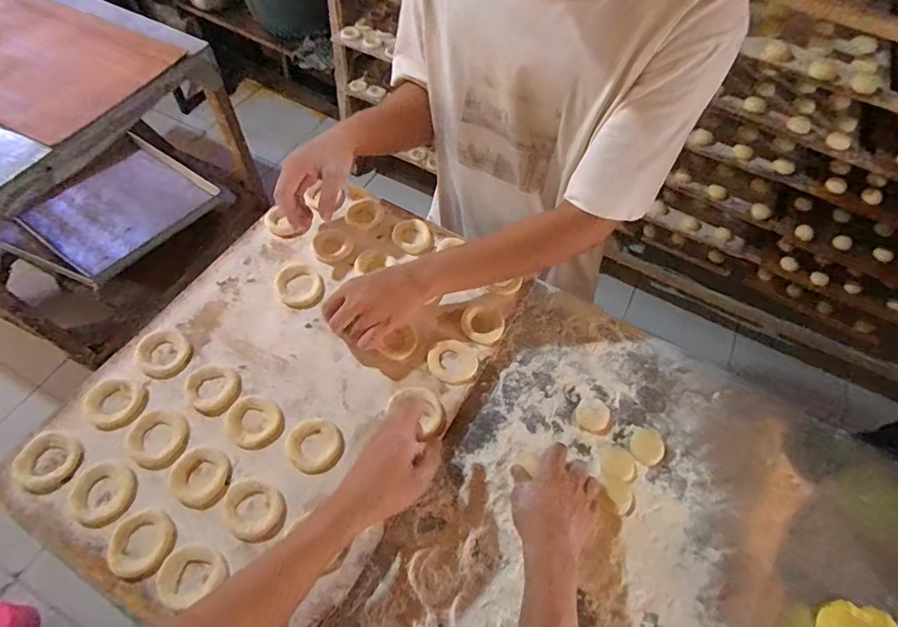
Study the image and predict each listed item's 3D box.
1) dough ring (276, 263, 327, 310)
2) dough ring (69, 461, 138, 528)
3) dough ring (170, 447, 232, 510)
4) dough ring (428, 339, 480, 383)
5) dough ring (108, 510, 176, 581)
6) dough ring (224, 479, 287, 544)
[{"bbox_3d":[-0.215,-0.040,0.696,0.062,0.008,0.076,-24,64,-17],"label":"dough ring"},{"bbox_3d":[-0.392,0.204,0.547,0.064,0.010,0.071,-29,65,-20],"label":"dough ring"},{"bbox_3d":[-0.287,0.189,0.559,0.062,0.009,0.070,-33,67,-21],"label":"dough ring"},{"bbox_3d":[0.006,0.065,0.657,0.066,0.012,0.063,2,59,-3],"label":"dough ring"},{"bbox_3d":[-0.331,0.248,0.520,0.064,0.017,0.068,2,59,-3],"label":"dough ring"},{"bbox_3d":[-0.220,0.219,0.544,0.059,0.009,0.071,-35,67,-22],"label":"dough ring"}]

